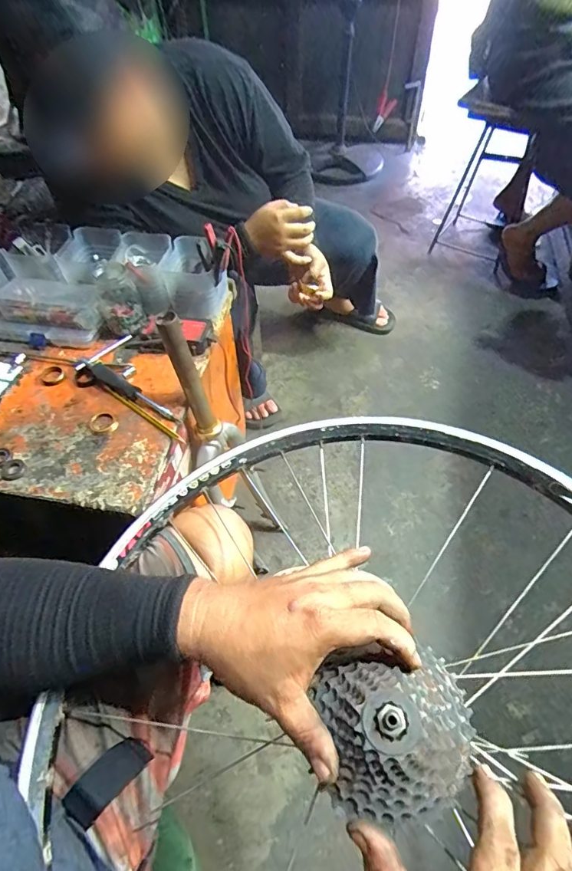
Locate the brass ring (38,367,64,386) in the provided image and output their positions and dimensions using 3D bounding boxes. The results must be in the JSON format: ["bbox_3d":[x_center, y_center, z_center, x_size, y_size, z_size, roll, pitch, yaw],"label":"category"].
[{"bbox_3d":[-0.358,-0.091,0.697,0.044,0.005,0.035,38,63,25],"label":"brass ring"}]

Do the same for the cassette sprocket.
[{"bbox_3d":[0.075,0.203,0.320,0.113,0.042,0.104,-10,54,-2],"label":"cassette sprocket"}]

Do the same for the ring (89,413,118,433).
[{"bbox_3d":[-0.260,-0.018,0.647,0.035,0.008,0.041,-33,60,-21],"label":"ring"}]

